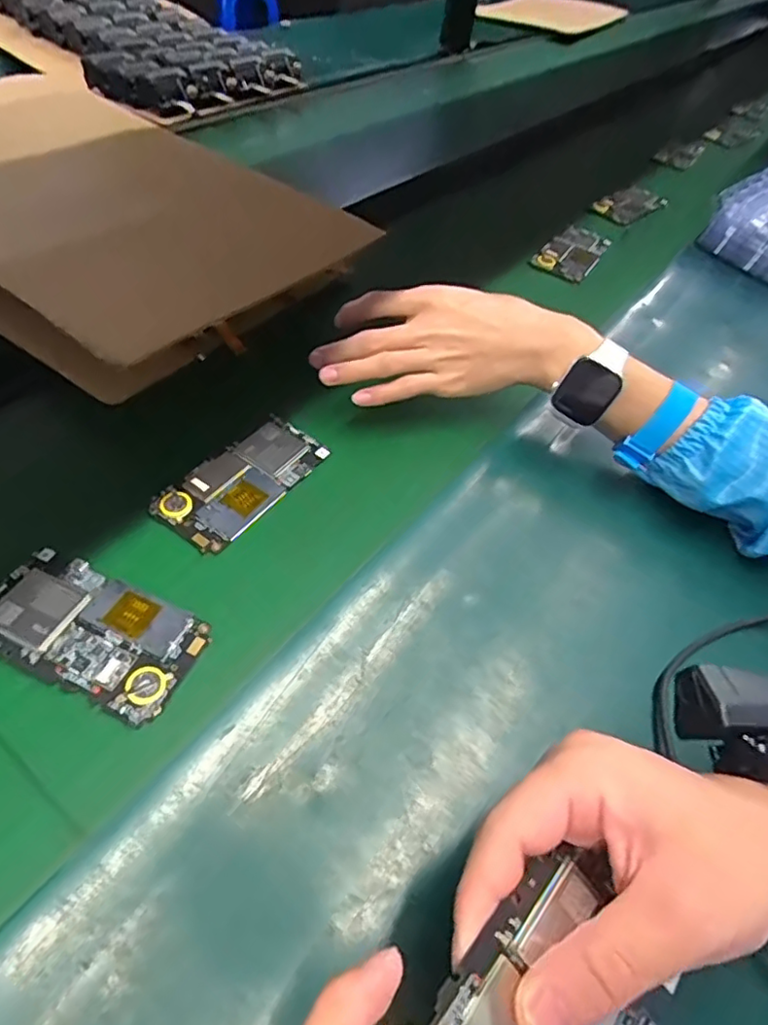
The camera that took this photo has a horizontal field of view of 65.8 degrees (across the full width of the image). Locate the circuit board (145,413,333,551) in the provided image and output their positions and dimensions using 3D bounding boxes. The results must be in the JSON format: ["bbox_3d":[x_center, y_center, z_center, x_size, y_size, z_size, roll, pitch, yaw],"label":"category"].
[{"bbox_3d":[-0.100,-0.025,0.425,0.061,0.009,0.123,31,55,18],"label":"circuit board"}]

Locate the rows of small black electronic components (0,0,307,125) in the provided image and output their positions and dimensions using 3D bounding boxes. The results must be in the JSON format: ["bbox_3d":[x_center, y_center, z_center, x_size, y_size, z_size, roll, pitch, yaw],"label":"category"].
[{"bbox_3d":[-0.377,-0.758,0.938,0.305,0.063,0.506,-36,63,-29],"label":"rows of small black electronic components"}]

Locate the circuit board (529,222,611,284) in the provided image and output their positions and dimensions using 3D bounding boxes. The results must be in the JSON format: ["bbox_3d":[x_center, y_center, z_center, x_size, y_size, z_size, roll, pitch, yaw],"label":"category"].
[{"bbox_3d":[0.230,-0.318,0.723,0.066,0.013,0.118,28,54,16],"label":"circuit board"}]

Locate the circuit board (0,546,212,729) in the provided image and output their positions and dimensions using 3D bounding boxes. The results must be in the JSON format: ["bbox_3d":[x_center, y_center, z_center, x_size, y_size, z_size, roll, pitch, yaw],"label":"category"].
[{"bbox_3d":[-0.168,0.067,0.339,0.122,0.013,0.066,21,52,11],"label":"circuit board"}]

